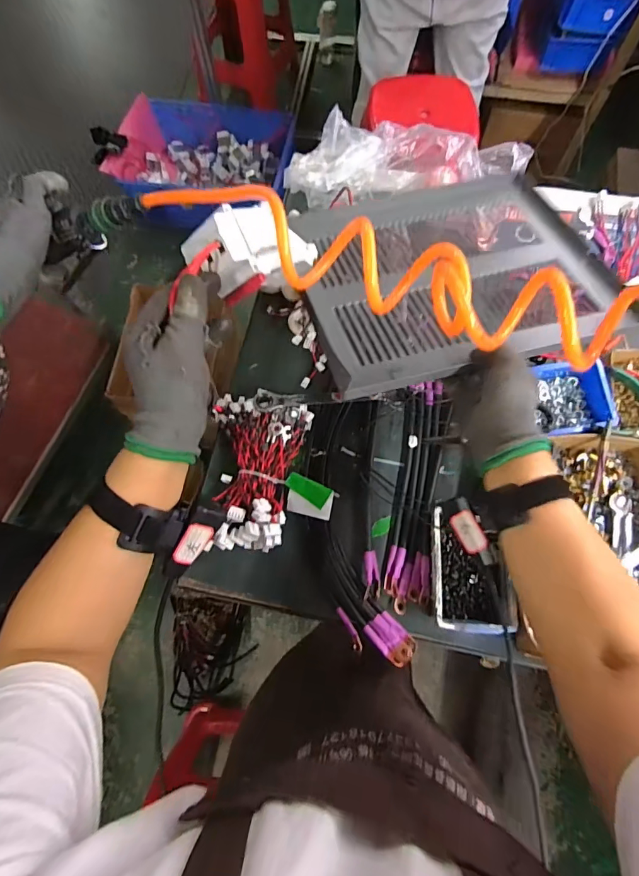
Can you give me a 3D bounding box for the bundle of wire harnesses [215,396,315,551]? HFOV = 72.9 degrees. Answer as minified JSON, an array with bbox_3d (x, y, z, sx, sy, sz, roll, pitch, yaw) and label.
[{"bbox_3d":[-0.095,0.039,0.580,0.133,0.049,0.219,9,73,4],"label":"bundle of wire harnesses"}]

